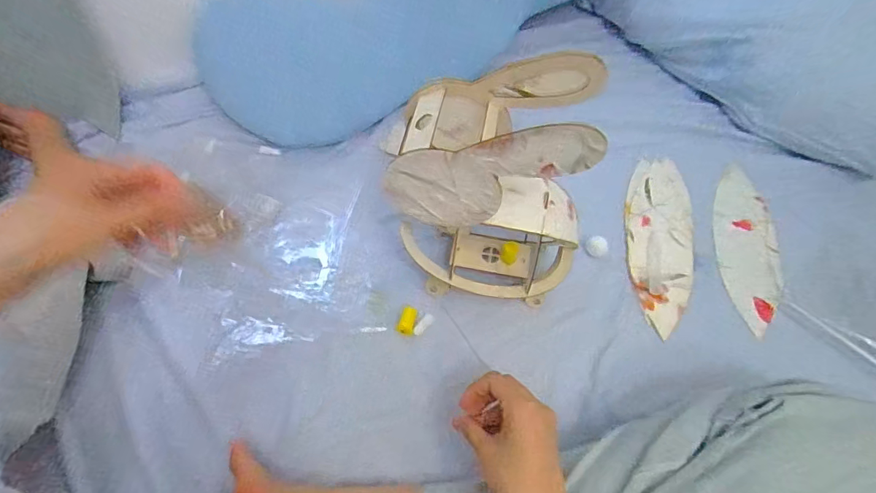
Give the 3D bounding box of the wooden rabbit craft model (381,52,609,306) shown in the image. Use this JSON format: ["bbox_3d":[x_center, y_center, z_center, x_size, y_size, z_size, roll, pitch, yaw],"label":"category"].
[{"bbox_3d":[0.057,-0.039,0.489,0.193,0.285,0.124,7,56,4],"label":"wooden rabbit craft model"}]

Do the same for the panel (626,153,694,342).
[{"bbox_3d":[0.306,-0.014,0.640,0.085,0.008,0.280,12,57,7],"label":"panel"}]

